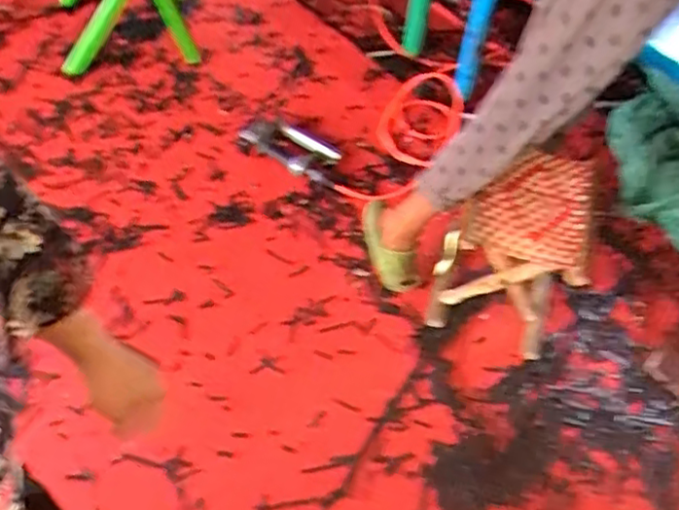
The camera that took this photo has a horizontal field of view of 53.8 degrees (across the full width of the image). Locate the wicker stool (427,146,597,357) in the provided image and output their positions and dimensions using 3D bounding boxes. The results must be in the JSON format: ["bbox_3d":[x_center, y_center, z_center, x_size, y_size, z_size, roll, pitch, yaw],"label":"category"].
[{"bbox_3d":[0.348,-0.019,1.359,0.252,0.317,0.279,19,55,10],"label":"wicker stool"}]

